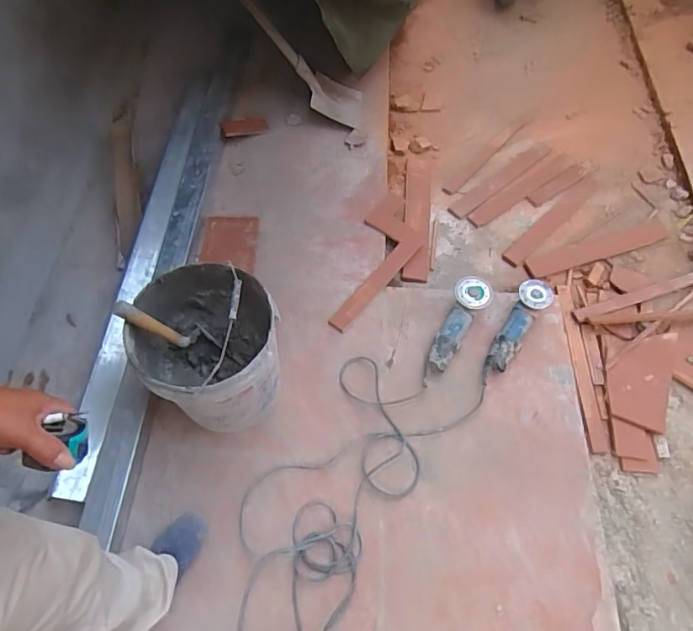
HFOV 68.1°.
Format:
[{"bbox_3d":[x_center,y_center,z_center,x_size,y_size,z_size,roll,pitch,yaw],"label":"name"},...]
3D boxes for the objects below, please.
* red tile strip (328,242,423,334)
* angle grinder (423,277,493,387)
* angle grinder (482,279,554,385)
[{"bbox_3d":[0.087,-0.100,1.469,0.059,0.013,0.372,34,65,17],"label":"red tile strip"},{"bbox_3d":[0.287,0.040,1.361,0.093,0.080,0.334,26,63,14],"label":"angle grinder"},{"bbox_3d":[0.446,0.040,1.359,0.084,0.076,0.327,30,64,16],"label":"angle grinder"}]

